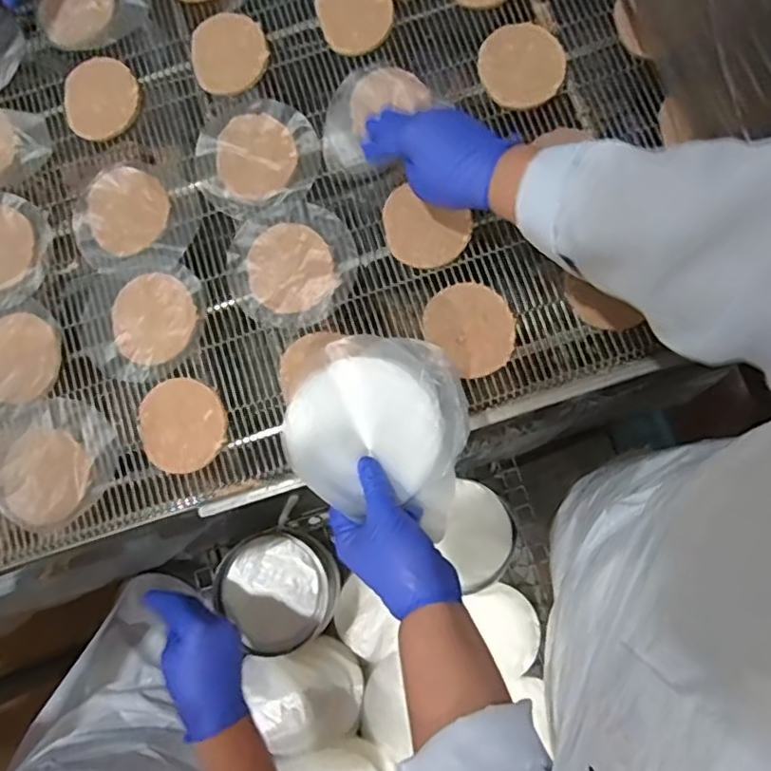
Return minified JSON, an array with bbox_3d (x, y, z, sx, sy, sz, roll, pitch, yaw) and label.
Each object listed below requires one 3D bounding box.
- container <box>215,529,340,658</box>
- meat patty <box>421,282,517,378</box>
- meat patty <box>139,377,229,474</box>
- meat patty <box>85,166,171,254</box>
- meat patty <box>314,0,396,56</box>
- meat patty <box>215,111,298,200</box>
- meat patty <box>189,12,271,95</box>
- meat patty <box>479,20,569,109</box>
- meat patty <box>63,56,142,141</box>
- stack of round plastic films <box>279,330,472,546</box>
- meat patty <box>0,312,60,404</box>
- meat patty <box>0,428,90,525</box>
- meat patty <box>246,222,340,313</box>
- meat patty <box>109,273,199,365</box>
[{"bbox_3d":[-0.131,0.248,0.767,0.144,0.034,0.136,43,83,8],"label":"container"},{"bbox_3d":[0.078,-0.053,0.558,0.070,0.009,0.083,-42,81,-6],"label":"meat patty"},{"bbox_3d":[-0.188,0.036,0.572,0.082,0.005,0.080,0,79,1],"label":"meat patty"},{"bbox_3d":[-0.255,-0.175,0.612,0.080,0.004,0.087,0,79,1],"label":"meat patty"},{"bbox_3d":[-0.029,-0.377,0.628,0.076,0.015,0.078,0,79,1],"label":"meat patty"},{"bbox_3d":[-0.128,-0.227,0.608,0.078,0.008,0.087,-17,79,-2],"label":"meat patty"},{"bbox_3d":[-0.159,-0.337,0.627,0.078,0.016,0.083,0,79,1],"label":"meat patty"},{"bbox_3d":[0.132,-0.311,0.601,0.082,0.007,0.085,-42,81,-6],"label":"meat patty"},{"bbox_3d":[-0.289,-0.292,0.630,0.079,0.014,0.080,0,79,1],"label":"meat patty"},{"bbox_3d":[-0.008,0.030,0.494,0.137,0.032,0.135,9,80,3],"label":"stack of round plastic films"},{"bbox_3d":[-0.352,-0.027,0.595,0.078,0.005,0.084,0,79,1],"label":"meat patty"},{"bbox_3d":[-0.316,0.084,0.576,0.081,0.004,0.081,29,81,6],"label":"meat patty"},{"bbox_3d":[-0.090,-0.111,0.586,0.080,0.010,0.085,0,79,1],"label":"meat patty"},{"bbox_3d":[-0.221,-0.064,0.589,0.082,0.008,0.082,0,79,1],"label":"meat patty"}]

